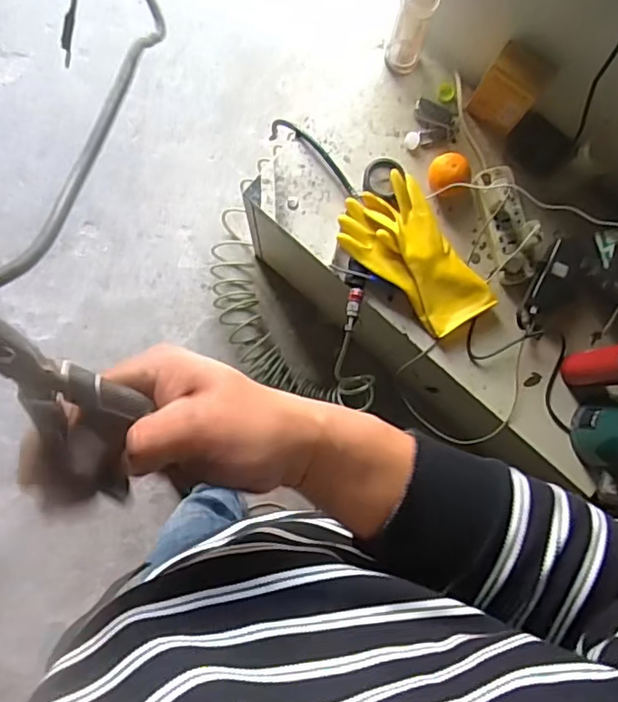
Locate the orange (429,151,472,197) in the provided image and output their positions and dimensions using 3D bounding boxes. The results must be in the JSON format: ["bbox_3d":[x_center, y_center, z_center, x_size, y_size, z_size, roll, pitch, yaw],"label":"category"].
[{"bbox_3d":[0.219,-0.274,0.909,0.064,0.055,0.061,-6,85,-4],"label":"orange"}]

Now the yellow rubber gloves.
[{"bbox_3d":[0.156,-0.140,0.913,0.149,0.059,0.253,-31,87,-5],"label":"yellow rubber gloves"}]

